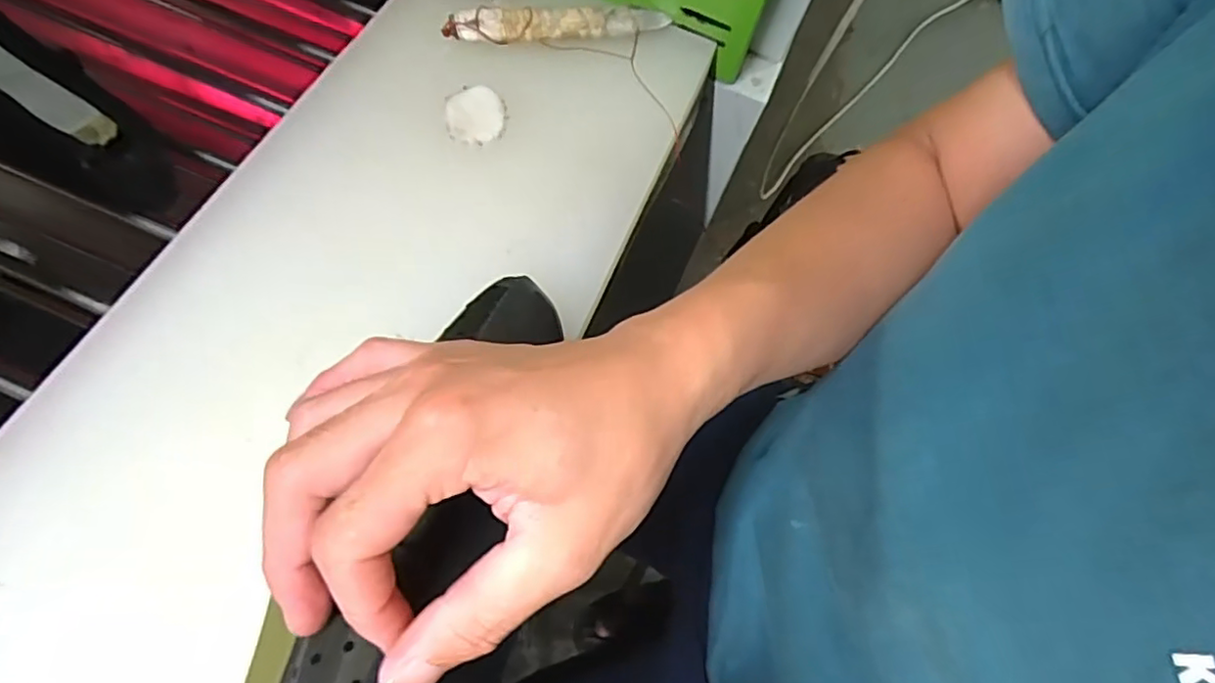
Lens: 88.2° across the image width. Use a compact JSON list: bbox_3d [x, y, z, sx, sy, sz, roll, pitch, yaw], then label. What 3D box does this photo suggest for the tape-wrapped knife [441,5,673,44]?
[{"bbox_3d":[-0.035,-0.241,0.466,0.167,0.012,0.028,-6,67,-13],"label":"tape-wrapped knife"}]

